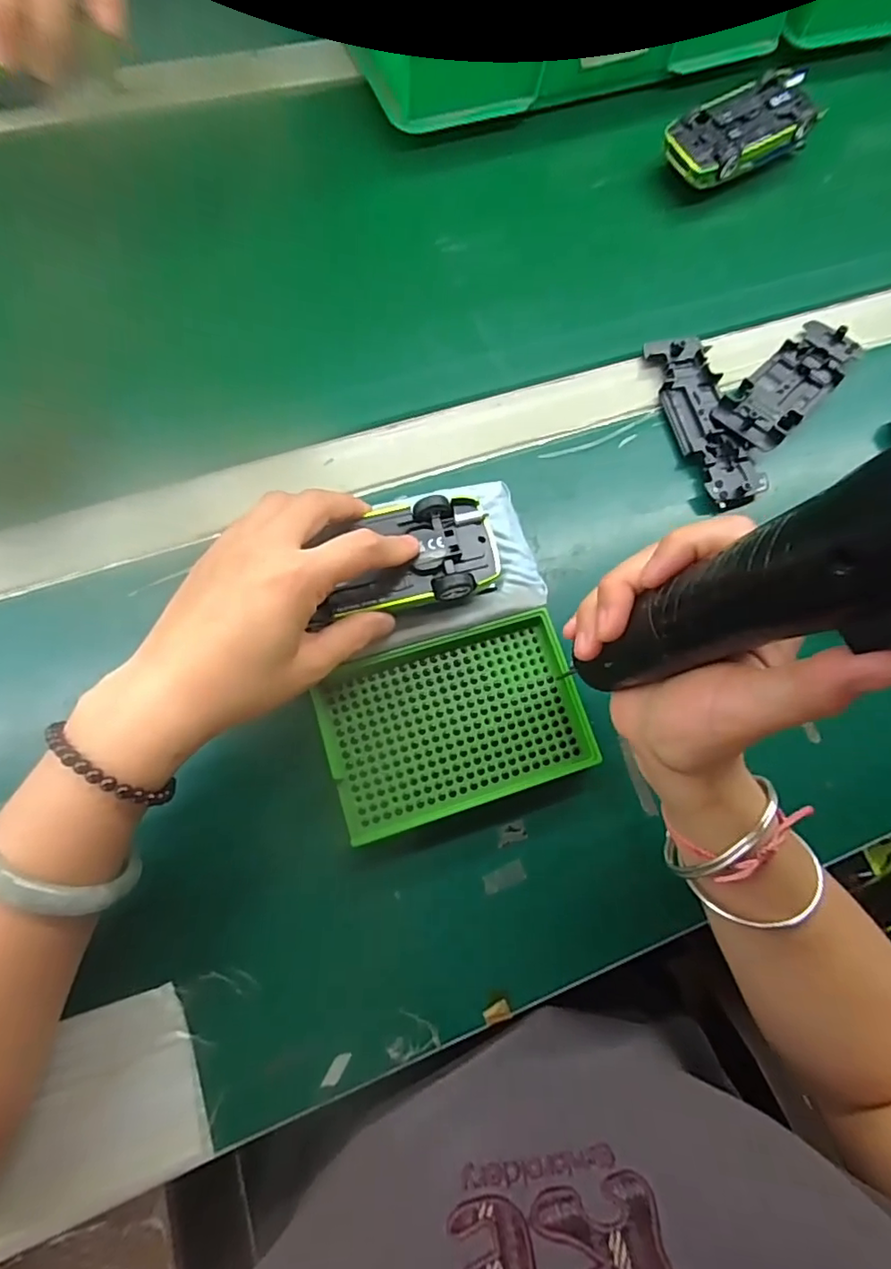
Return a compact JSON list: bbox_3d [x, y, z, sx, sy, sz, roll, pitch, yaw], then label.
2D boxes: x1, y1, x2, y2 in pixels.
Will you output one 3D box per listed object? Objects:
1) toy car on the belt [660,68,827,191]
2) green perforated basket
[{"bbox_3d":[0.231,-0.392,0.451,0.127,0.033,0.056,-32,80,-13],"label":"toy car on the belt"},{"bbox_3d":[0.006,0.048,0.317,0.138,0.023,0.091,-16,77,-10],"label":"green perforated basket"}]

